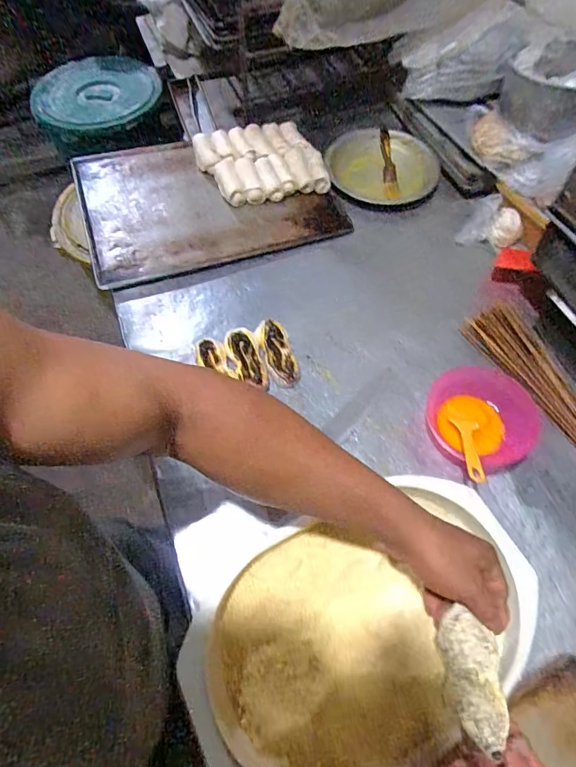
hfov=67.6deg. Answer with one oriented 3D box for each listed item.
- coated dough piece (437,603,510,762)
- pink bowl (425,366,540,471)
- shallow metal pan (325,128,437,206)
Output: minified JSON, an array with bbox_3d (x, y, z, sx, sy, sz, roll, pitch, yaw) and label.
[{"bbox_3d":[0.167,0.263,0.387,0.046,0.037,0.100,-5,58,-2],"label":"coated dough piece"},{"bbox_3d":[0.261,0.045,0.592,0.134,0.042,0.143,0,62,1],"label":"pink bowl"},{"bbox_3d":[0.176,-0.421,0.839,0.207,0.039,0.200,0,62,1],"label":"shallow metal pan"}]

